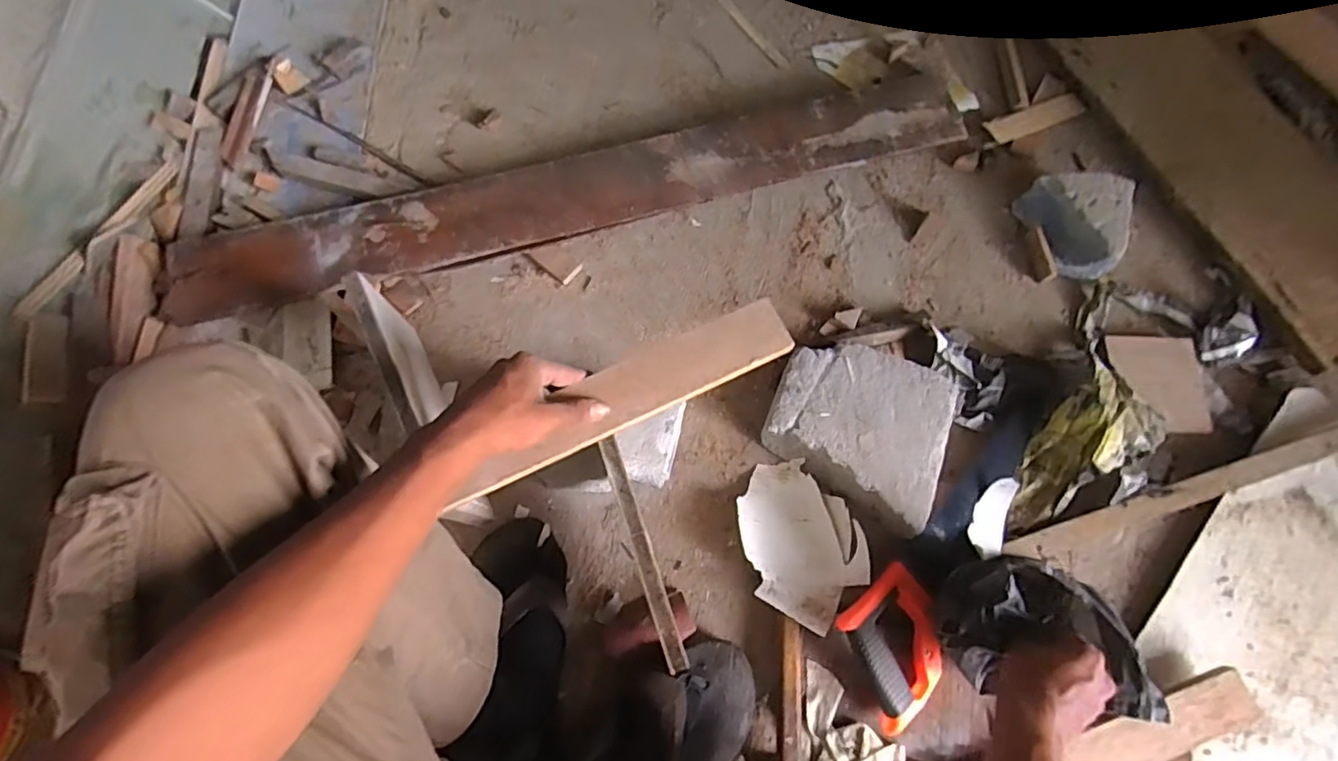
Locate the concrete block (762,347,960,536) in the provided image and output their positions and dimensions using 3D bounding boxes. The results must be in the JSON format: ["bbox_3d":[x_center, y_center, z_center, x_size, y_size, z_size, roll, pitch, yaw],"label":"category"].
[{"bbox_3d":[0.223,0.056,0.720,0.204,0.061,0.187,25,72,7],"label":"concrete block"}]

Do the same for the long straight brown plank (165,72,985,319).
[{"bbox_3d":[-0.108,-0.255,0.821,1.089,0.059,0.132,-16,72,-7],"label":"long straight brown plank"}]

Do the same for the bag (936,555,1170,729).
[{"bbox_3d":[0.343,0.235,0.571,0.144,0.103,0.123,5,71,0],"label":"bag"}]

